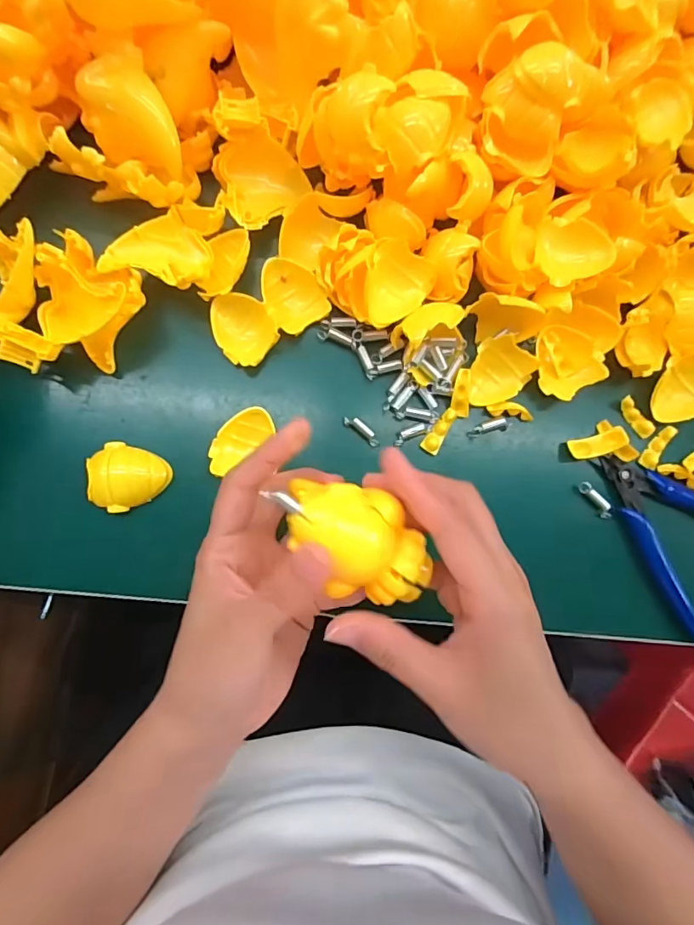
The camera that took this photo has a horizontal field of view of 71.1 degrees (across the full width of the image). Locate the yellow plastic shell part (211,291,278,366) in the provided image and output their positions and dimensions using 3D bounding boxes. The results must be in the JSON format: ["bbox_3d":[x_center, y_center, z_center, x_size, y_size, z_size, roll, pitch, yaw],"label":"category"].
[{"bbox_3d":[-0.064,-0.082,0.291,0.044,0.014,0.034,44,82,3],"label":"yellow plastic shell part"}]

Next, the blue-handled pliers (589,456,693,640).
[{"bbox_3d":[0.214,0.037,0.302,0.075,0.011,0.118,-27,84,-7],"label":"blue-handled pliers"}]

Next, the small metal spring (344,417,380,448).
[{"bbox_3d":[0.009,-0.020,0.298,0.026,0.007,0.008,38,82,2],"label":"small metal spring"}]

